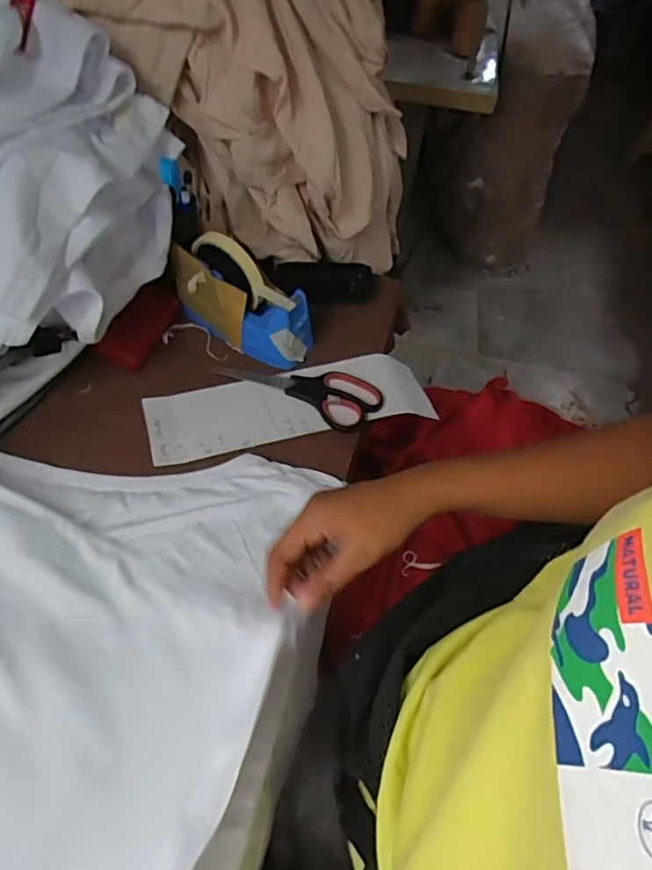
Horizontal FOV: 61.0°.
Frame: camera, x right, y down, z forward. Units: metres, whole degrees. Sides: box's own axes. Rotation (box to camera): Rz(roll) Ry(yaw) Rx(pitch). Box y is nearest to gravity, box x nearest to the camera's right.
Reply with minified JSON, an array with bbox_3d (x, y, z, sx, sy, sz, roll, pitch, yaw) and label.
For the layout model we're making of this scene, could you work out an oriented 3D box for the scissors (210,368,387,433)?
[{"bbox_3d":[-0.027,-0.054,0.588,0.170,0.006,0.068,21,57,9],"label":"scissors"}]

